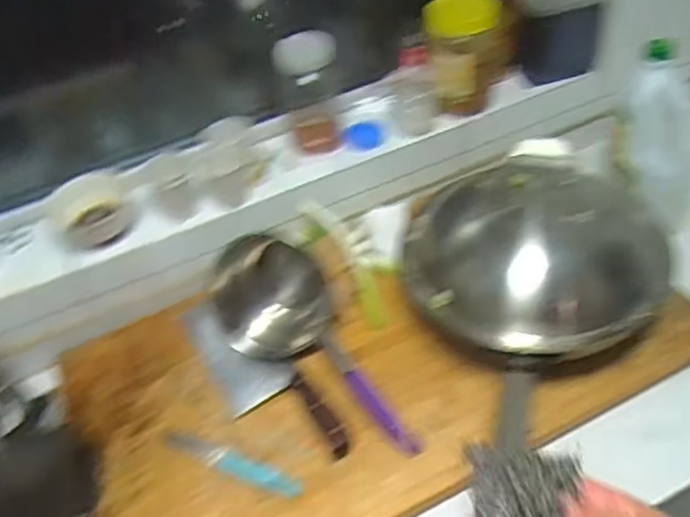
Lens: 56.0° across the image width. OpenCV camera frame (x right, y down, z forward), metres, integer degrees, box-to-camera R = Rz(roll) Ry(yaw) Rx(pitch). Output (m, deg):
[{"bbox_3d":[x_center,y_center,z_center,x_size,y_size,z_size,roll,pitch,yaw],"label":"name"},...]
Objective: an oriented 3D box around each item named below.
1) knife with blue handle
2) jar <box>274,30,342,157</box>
[{"bbox_3d":[-0.129,0.230,0.728,0.179,0.007,0.025,17,48,22],"label":"knife with blue handle"},{"bbox_3d":[-0.050,-0.241,0.951,0.087,0.163,0.069,-9,43,-3],"label":"jar"}]

